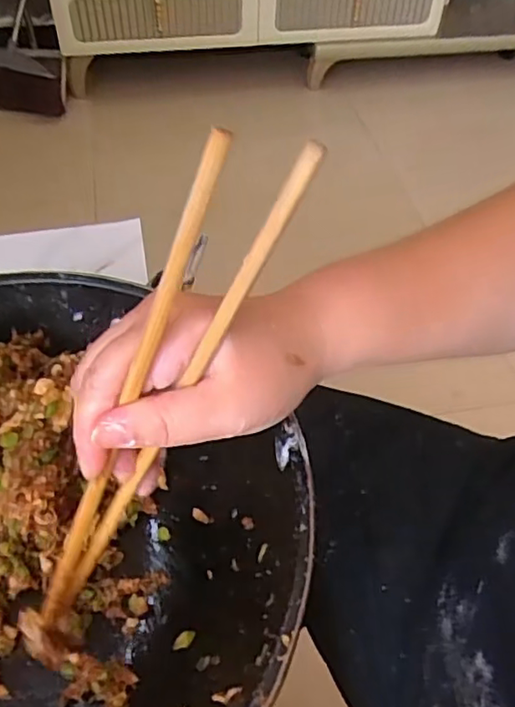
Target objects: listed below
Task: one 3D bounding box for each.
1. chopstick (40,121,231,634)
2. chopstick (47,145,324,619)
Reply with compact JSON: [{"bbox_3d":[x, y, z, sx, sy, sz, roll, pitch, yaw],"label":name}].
[{"bbox_3d":[-0.058,0.034,0.241,0.008,0.254,0.007,-10,44,-47],"label":"chopstick"},{"bbox_3d":[-0.042,0.033,0.247,0.012,0.260,0.009,1,41,-44],"label":"chopstick"}]

